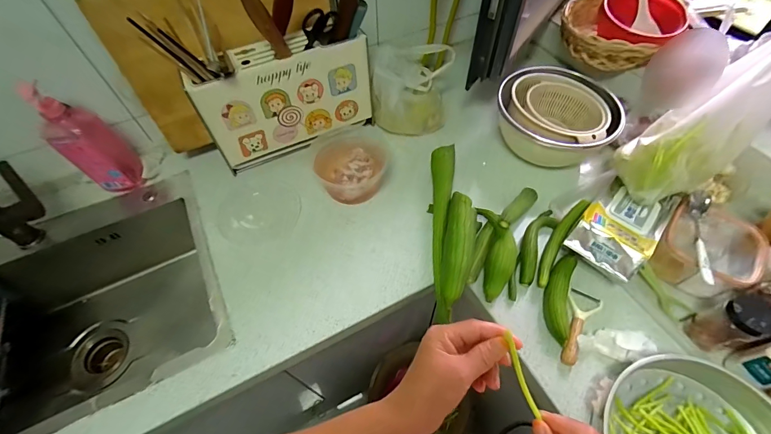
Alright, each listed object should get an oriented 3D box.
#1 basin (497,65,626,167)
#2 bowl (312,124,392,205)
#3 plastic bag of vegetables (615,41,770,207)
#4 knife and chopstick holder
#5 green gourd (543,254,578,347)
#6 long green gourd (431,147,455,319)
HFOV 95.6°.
[{"bbox_3d":[0.376,-0.218,0.784,0.250,0.109,0.197,27,61,19],"label":"basin"},{"bbox_3d":[-0.069,-0.126,0.783,0.174,0.062,0.187,-1,56,1],"label":"bowl"},{"bbox_3d":[0.555,-0.162,0.589,0.339,0.146,0.126,-46,59,19],"label":"plastic bag of vegetables"},{"bbox_3d":[-0.203,-0.251,0.751,0.347,0.216,0.077,-24,59,-14],"label":"knife and chopstick holder"},{"bbox_3d":[0.307,0.137,0.616,0.042,0.032,0.163,16,58,12],"label":"green gourd"},{"bbox_3d":[0.109,0.003,0.696,0.051,0.049,0.371,5,56,5],"label":"long green gourd"}]

